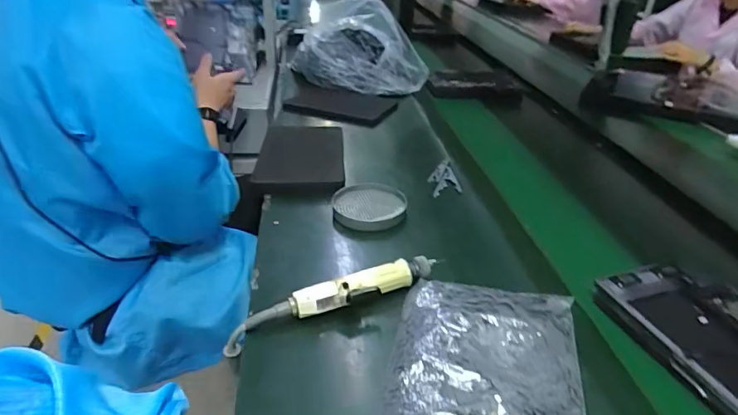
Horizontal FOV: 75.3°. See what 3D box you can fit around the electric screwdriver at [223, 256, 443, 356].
[{"bbox_3d":[-0.022,0.102,0.560,0.232,0.041,0.036,-10,34,-20],"label":"electric screwdriver"}]

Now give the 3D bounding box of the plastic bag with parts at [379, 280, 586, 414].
[{"bbox_3d":[0.108,0.174,0.453,0.179,0.037,0.270,9,33,10],"label":"plastic bag with parts"}]

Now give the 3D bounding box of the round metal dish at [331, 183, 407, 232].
[{"bbox_3d":[0.000,-0.001,0.740,0.110,0.028,0.106,2,32,-1],"label":"round metal dish"}]

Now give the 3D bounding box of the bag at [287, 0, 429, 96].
[{"bbox_3d":[-0.040,-0.421,1.282,0.373,0.225,0.179,2,32,-1],"label":"bag"}]

